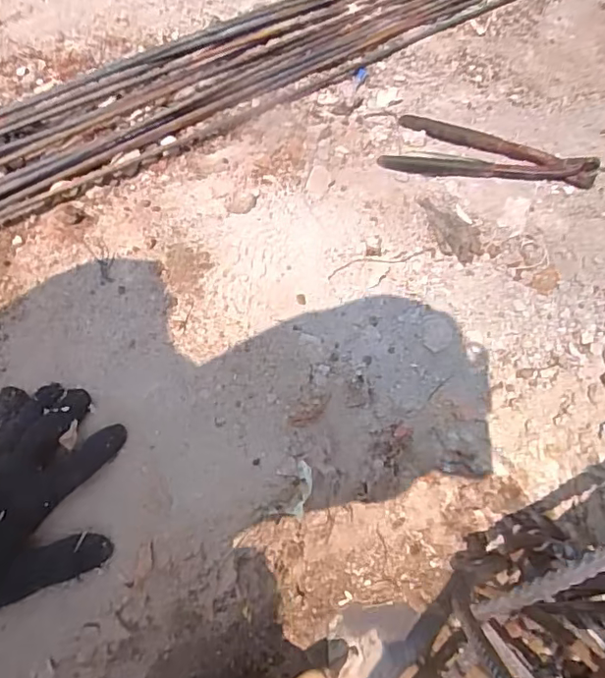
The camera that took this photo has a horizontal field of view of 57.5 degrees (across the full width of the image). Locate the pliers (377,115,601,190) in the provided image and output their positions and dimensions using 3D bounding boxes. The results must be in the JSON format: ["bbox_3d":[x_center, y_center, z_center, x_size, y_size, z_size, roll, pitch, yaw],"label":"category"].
[{"bbox_3d":[0.204,-0.215,0.612,0.219,0.040,0.098,13,55,5],"label":"pliers"}]

